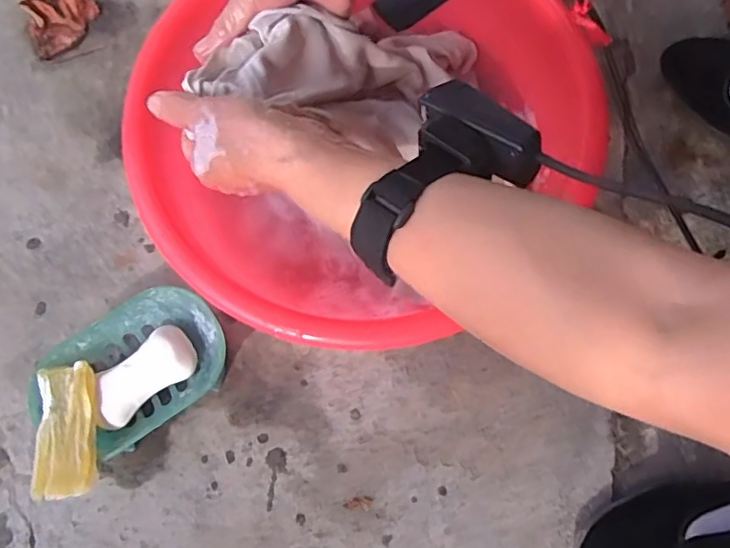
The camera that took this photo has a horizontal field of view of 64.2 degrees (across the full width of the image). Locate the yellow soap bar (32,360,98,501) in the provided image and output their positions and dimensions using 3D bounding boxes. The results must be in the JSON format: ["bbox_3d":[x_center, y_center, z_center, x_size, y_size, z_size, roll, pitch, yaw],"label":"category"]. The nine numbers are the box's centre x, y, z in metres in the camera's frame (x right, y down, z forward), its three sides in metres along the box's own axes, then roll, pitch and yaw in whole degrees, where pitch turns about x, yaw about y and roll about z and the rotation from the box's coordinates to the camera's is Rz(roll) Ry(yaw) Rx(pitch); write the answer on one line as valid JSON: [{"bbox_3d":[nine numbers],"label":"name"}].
[{"bbox_3d":[-0.226,0.116,0.441,0.042,0.015,0.098,-11,74,-3],"label":"yellow soap bar"}]

